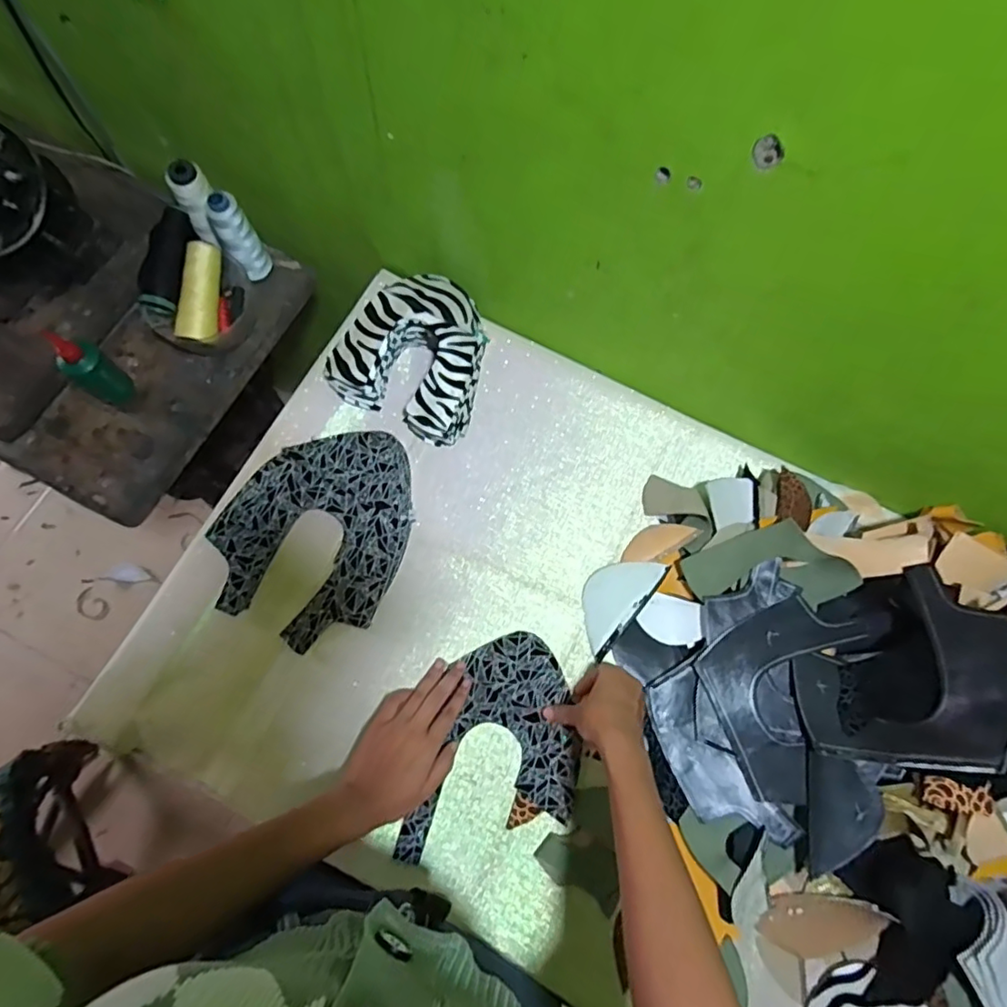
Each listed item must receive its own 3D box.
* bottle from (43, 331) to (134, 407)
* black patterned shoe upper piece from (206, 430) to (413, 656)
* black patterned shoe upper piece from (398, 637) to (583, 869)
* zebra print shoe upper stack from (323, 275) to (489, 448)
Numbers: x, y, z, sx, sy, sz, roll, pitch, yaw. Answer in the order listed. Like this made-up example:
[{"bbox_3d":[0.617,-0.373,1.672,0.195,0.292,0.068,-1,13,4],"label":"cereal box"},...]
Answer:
[{"bbox_3d":[-0.463,-0.149,0.652,0.046,0.099,0.043,35,77,9],"label":"bottle"},{"bbox_3d":[-0.202,0.026,0.635,0.185,0.047,0.236,20,75,5],"label":"black patterned shoe upper piece"},{"bbox_3d":[0.005,0.256,0.588,0.148,0.011,0.234,18,75,5],"label":"black patterned shoe upper piece"},{"bbox_3d":[-0.101,-0.176,0.678,0.166,0.079,0.165,23,75,6],"label":"zebra print shoe upper stack"}]

